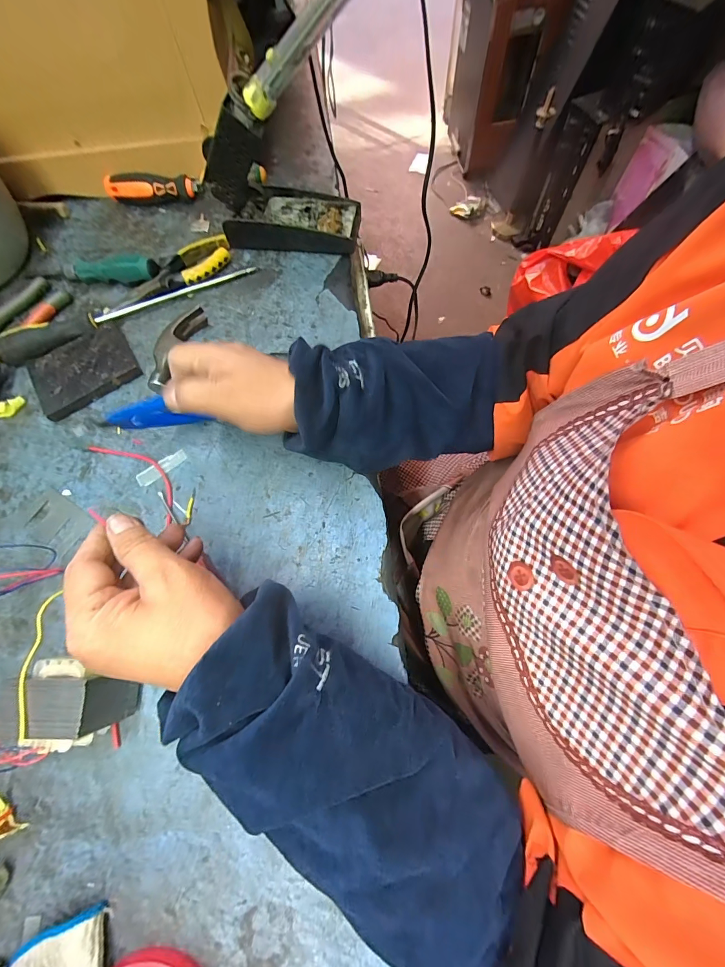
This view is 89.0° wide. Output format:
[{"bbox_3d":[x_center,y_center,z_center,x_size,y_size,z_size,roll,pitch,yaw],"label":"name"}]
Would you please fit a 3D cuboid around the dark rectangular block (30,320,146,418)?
[{"bbox_3d":[-0.308,-0.127,0.406,0.105,0.018,0.087,-34,73,-10],"label":"dark rectangular block"}]

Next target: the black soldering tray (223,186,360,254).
[{"bbox_3d":[-0.085,-0.329,0.464,0.155,0.035,0.070,7,70,4],"label":"black soldering tray"}]

